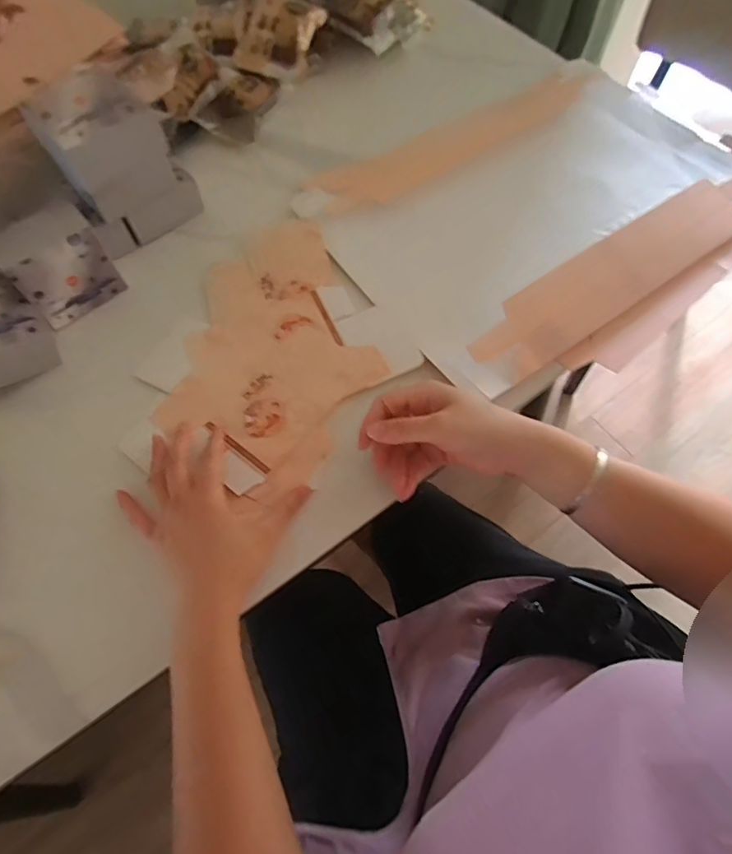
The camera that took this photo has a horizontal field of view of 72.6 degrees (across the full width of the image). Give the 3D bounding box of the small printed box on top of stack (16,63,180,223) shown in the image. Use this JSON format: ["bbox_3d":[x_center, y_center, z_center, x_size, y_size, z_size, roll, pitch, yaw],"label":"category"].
[{"bbox_3d":[-0.256,-0.281,0.497,0.099,0.095,0.091,-35,69,-15],"label":"small printed box on top of stack"}]

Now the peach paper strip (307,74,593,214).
[{"bbox_3d":[0.124,-0.375,0.651,0.397,0.010,0.094,-27,57,-7],"label":"peach paper strip"}]

